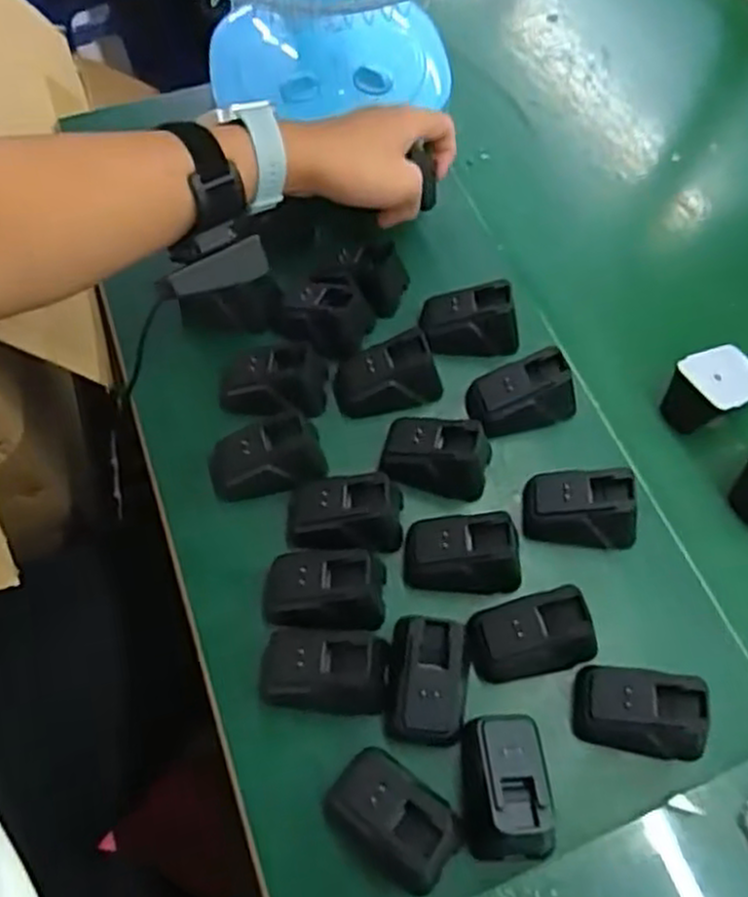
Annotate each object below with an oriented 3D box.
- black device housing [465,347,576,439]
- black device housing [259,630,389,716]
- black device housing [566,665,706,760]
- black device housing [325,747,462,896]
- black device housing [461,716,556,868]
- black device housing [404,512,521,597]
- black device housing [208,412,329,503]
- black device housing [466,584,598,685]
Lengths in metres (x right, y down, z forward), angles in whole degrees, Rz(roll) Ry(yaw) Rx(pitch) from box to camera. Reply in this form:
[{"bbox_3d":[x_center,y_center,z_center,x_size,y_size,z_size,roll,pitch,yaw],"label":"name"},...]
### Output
[{"bbox_3d":[0.098,-0.038,0.507,0.071,0.042,0.043,-13,62,-10],"label":"black device housing"},{"bbox_3d":[-0.028,0.121,0.418,0.069,0.039,0.037,5,60,0],"label":"black device housing"},{"bbox_3d":[0.148,0.142,0.411,0.070,0.043,0.037,13,60,5],"label":"black device housing"},{"bbox_3d":[0.011,0.187,0.385,0.069,0.043,0.042,35,64,16],"label":"black device housing"},{"bbox_3d":[0.068,0.173,0.393,0.046,0.039,0.071,-2,60,-4],"label":"black device housing"},{"bbox_3d":[0.054,0.060,0.453,0.069,0.037,0.044,6,60,0],"label":"black device housing"},{"bbox_3d":[-0.070,0.006,0.488,0.070,0.042,0.043,-10,61,-8],"label":"black device housing"},{"bbox_3d":[0.089,0.106,0.432,0.066,0.044,0.038,-9,61,-8],"label":"black device housing"}]

